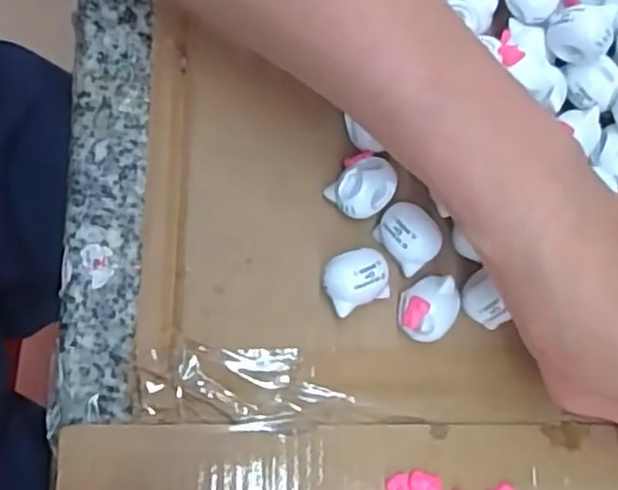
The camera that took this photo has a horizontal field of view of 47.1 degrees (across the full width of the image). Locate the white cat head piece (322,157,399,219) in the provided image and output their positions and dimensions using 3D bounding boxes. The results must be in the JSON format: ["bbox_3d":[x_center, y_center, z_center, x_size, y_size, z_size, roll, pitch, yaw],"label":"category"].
[{"bbox_3d":[0.022,-0.022,0.280,0.027,0.015,0.020,-36,84,-12],"label":"white cat head piece"}]

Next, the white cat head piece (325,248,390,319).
[{"bbox_3d":[0.018,0.013,0.274,0.024,0.019,0.021,-24,82,-10],"label":"white cat head piece"}]

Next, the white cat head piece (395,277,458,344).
[{"bbox_3d":[0.046,0.026,0.276,0.022,0.020,0.024,1,78,-6],"label":"white cat head piece"}]

